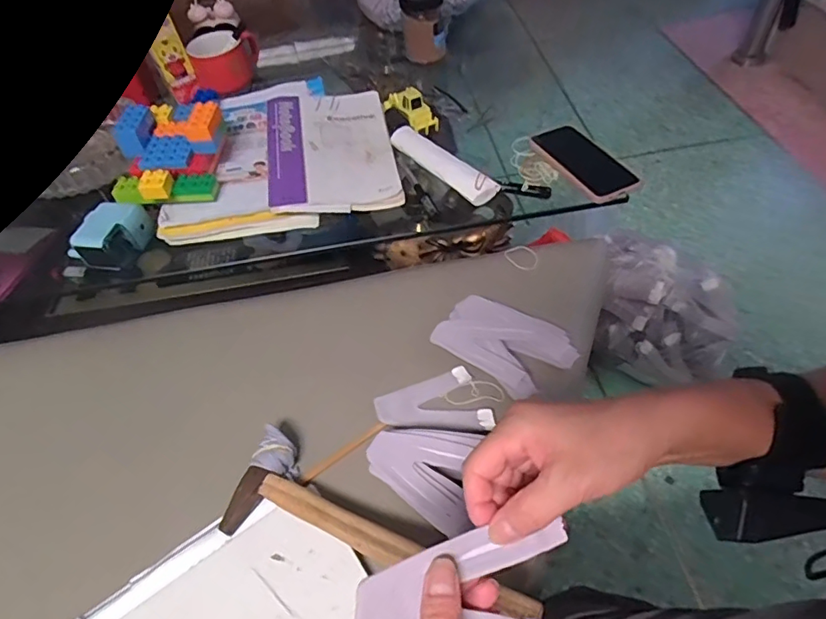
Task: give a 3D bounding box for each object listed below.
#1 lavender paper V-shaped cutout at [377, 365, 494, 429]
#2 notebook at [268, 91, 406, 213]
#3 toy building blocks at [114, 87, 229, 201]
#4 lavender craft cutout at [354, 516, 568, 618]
[{"bbox_3d":[0.021,0.107,0.567,0.109,0.009,0.078,-19,51,-8],"label":"lavender paper V-shaped cutout"},{"bbox_3d":[-0.122,-0.242,0.779,0.175,0.011,0.273,-5,53,-9],"label":"notebook"},{"bbox_3d":[-0.337,-0.226,0.735,0.135,0.075,0.196,-5,51,3],"label":"toy building blocks"},{"bbox_3d":[0.026,0.150,0.285,0.110,0.012,0.071,11,72,-10],"label":"lavender craft cutout"}]

